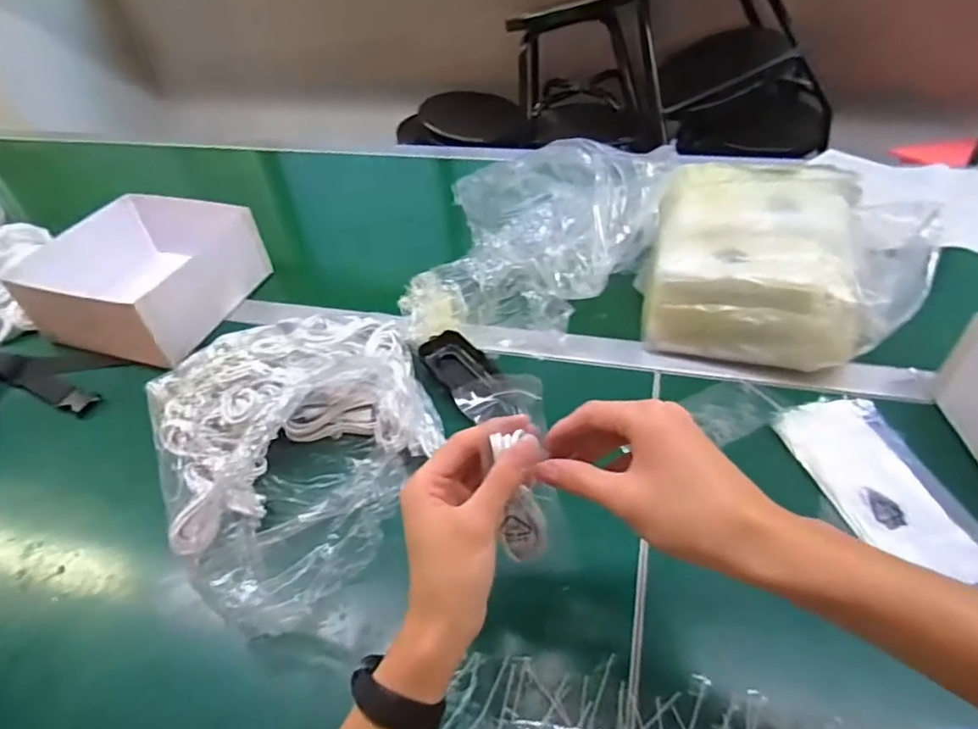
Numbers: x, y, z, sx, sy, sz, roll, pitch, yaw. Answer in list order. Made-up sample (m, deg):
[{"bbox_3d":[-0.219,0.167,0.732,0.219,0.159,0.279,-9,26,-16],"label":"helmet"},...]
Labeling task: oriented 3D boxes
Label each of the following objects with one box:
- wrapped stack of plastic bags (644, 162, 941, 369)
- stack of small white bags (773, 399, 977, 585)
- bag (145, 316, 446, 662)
[{"bbox_3d":[0.289,-0.109,0.608,0.231,0.129,0.216,8,46,14],"label":"wrapped stack of plastic bags"},{"bbox_3d":[0.325,0.096,0.478,0.097,0.017,0.173,-13,46,-8],"label":"stack of small white bags"},{"bbox_3d":[-0.174,0.076,0.523,0.257,0.087,0.304,-16,45,-9],"label":"bag"}]

